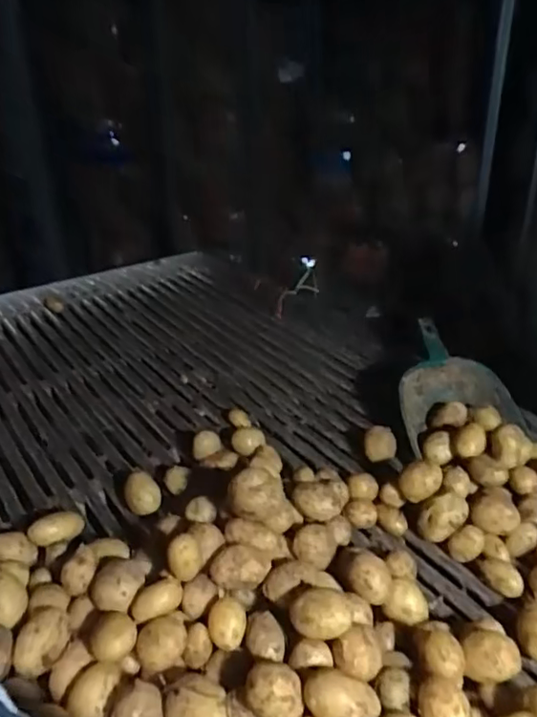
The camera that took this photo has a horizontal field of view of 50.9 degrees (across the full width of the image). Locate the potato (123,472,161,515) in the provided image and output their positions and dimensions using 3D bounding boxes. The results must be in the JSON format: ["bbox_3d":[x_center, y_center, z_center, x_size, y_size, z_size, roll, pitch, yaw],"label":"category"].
[{"bbox_3d":[-0.171,0.182,0.763,0.040,0.038,0.052,-14,29,-24],"label":"potato"}]

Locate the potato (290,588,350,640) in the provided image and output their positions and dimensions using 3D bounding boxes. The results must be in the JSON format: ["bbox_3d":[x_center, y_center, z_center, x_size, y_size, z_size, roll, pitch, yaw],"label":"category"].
[{"bbox_3d":[0.049,0.248,0.538,0.056,0.044,0.034,1,27,5],"label":"potato"}]

